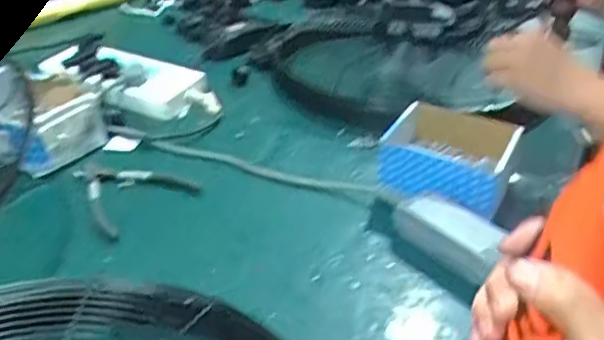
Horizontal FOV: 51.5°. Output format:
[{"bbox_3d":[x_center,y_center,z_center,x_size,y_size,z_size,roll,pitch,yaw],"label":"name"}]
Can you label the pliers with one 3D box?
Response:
[{"bbox_3d":[-0.188,0.019,0.713,0.123,0.012,0.137,-18,38,-32],"label":"pliers"}]

